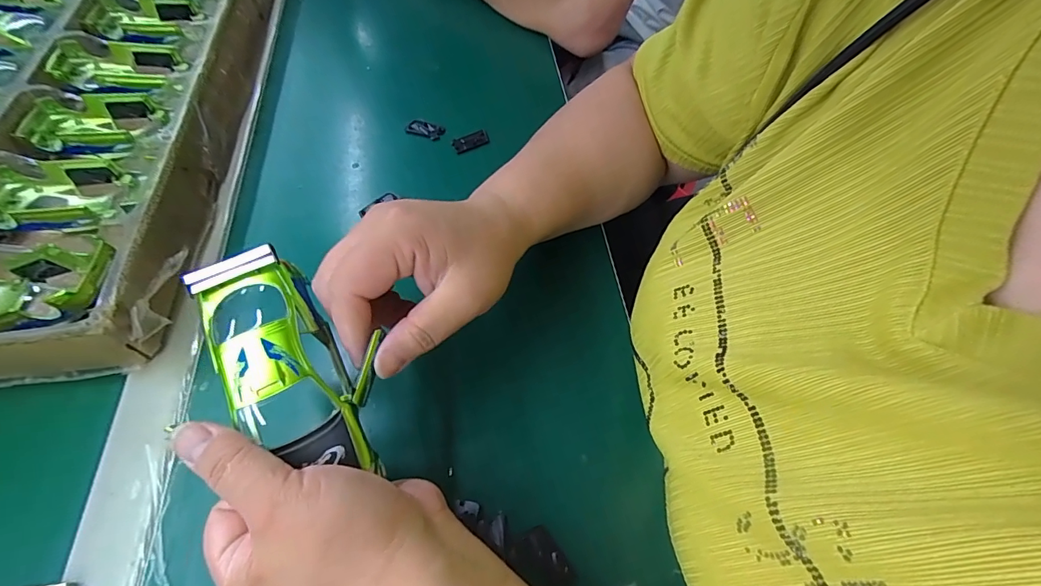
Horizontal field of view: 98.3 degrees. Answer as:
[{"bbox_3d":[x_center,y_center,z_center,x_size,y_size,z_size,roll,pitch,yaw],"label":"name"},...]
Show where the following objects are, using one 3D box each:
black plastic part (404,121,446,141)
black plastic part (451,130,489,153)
[{"bbox_3d":[-0.091,-0.154,0.426,0.036,0.006,0.018,21,61,10],"label":"black plastic part"},{"bbox_3d":[-0.046,-0.142,0.418,0.034,0.006,0.014,-21,62,-14],"label":"black plastic part"}]

